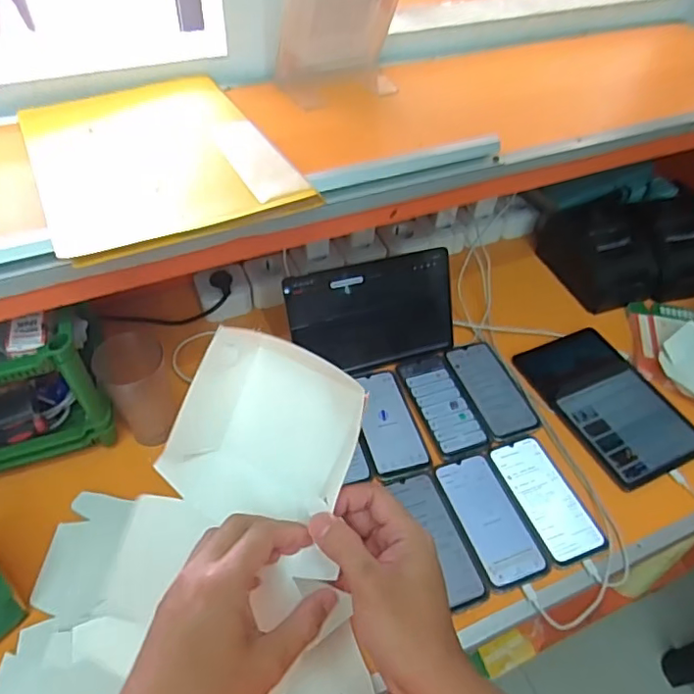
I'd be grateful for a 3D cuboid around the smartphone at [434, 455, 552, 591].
[{"bbox_3d":[0.178,0.212,0.700,0.078,0.009,0.166,-14,51,-16],"label":"smartphone"}]

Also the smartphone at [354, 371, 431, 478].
[{"bbox_3d":[0.056,0.103,0.788,0.073,0.010,0.163,-10,50,-12],"label":"smartphone"}]

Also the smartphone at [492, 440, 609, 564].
[{"bbox_3d":[0.258,0.190,0.724,0.082,0.005,0.166,-13,51,-15],"label":"smartphone"}]

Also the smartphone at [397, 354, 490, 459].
[{"bbox_3d":[0.137,0.080,0.809,0.079,0.007,0.163,-13,51,-15],"label":"smartphone"}]

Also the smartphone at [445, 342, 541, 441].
[{"bbox_3d":[0.216,0.061,0.839,0.088,0.015,0.167,-13,51,-15],"label":"smartphone"}]

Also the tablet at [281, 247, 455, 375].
[{"bbox_3d":[0.042,-0.046,0.820,0.246,0.157,0.011,-14,18,-14],"label":"tablet"}]

